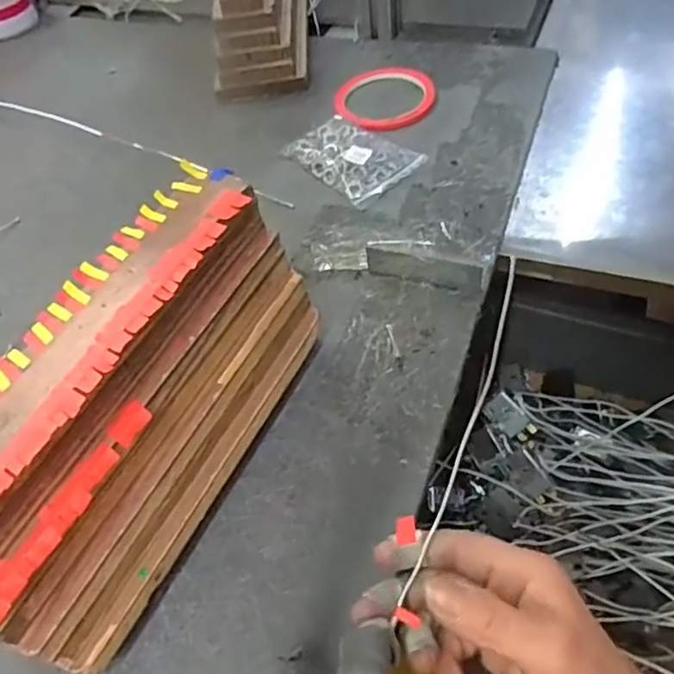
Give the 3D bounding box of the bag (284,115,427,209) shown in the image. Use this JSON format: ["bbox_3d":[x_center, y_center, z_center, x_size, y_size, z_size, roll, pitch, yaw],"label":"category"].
[{"bbox_3d":[0.015,-0.163,0.546,0.077,0.013,0.107,-37,57,-19],"label":"bag"}]

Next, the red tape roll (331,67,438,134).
[{"bbox_3d":[0.047,-0.235,0.592,0.096,0.012,0.090,-4,53,5],"label":"red tape roll"}]

